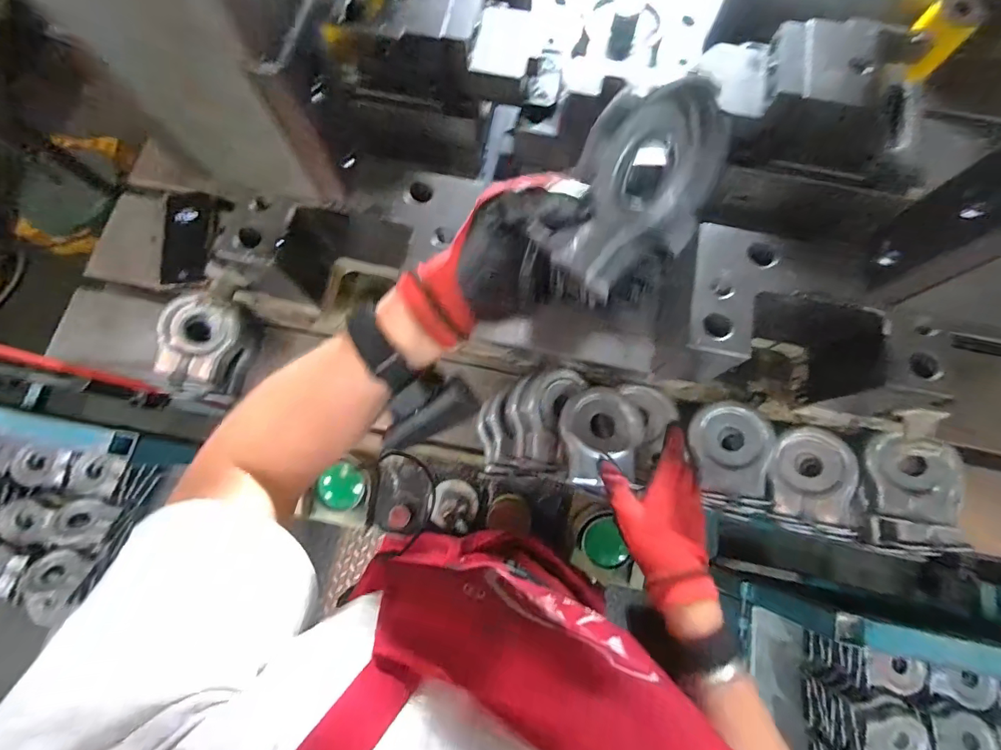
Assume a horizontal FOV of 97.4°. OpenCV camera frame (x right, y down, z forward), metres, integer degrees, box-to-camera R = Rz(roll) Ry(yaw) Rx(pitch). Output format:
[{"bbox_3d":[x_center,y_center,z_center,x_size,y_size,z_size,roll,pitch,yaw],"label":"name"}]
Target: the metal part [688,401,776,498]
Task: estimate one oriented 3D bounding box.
[{"bbox_3d":[0.289,0.094,0.556,0.094,0.043,0.114,8,75,2],"label":"metal part"}]

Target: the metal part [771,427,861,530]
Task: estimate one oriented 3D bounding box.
[{"bbox_3d":[0.397,0.128,0.561,0.082,0.035,0.118,1,75,35],"label":"metal part"}]

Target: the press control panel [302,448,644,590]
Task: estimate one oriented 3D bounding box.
[{"bbox_3d":[-0.064,0.180,0.621,0.412,0.076,0.127,11,75,3],"label":"press control panel"}]

